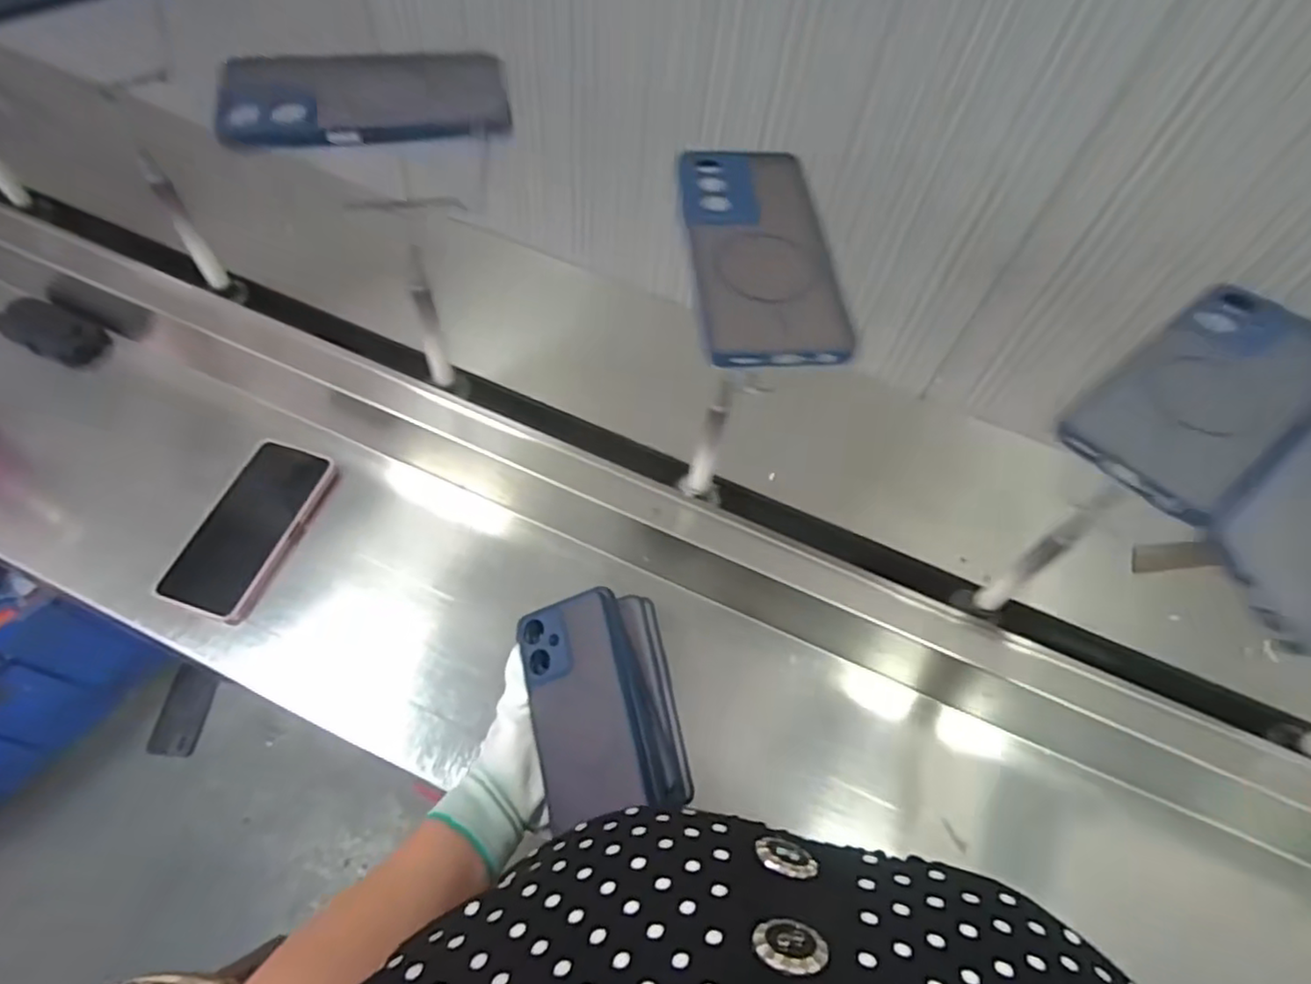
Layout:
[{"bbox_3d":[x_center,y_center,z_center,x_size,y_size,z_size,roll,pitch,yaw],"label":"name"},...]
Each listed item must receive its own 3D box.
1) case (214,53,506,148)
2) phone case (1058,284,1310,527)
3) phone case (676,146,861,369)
[{"bbox_3d":[-0.172,-0.237,0.413,0.160,0.012,0.065,-15,73,-15],"label":"case"},{"bbox_3d":[0.285,-0.052,0.353,0.172,0.011,0.079,-34,65,-21],"label":"phone case"},{"bbox_3d":[0.058,-0.136,0.383,0.074,0.011,0.164,-3,58,-3],"label":"phone case"}]

